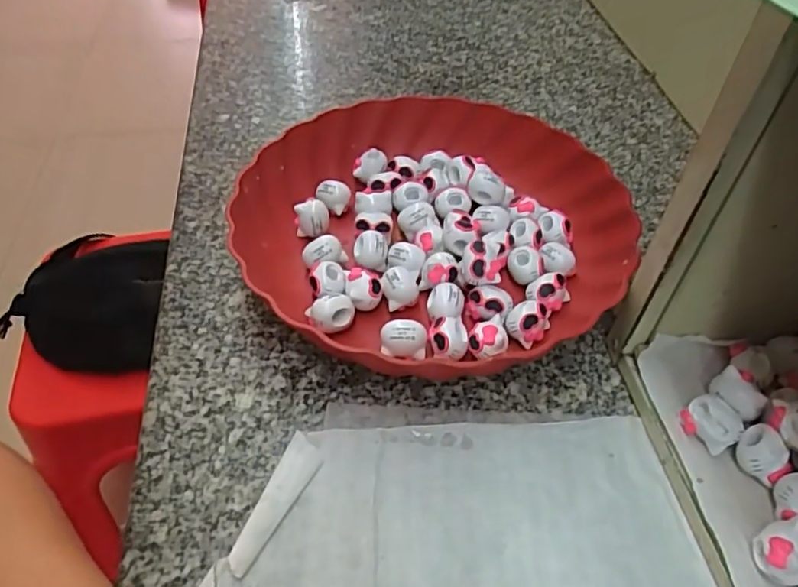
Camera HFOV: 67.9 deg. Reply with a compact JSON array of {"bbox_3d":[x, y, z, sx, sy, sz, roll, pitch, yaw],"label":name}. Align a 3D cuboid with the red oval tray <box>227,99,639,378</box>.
[{"bbox_3d":[0.023,-0.044,0.390,0.234,0.046,0.236,-27,54,-24],"label":"red oval tray"}]

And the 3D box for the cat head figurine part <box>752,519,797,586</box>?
[{"bbox_3d":[0.159,0.108,0.246,0.018,0.019,0.022,-1,47,-3],"label":"cat head figurine part"}]

